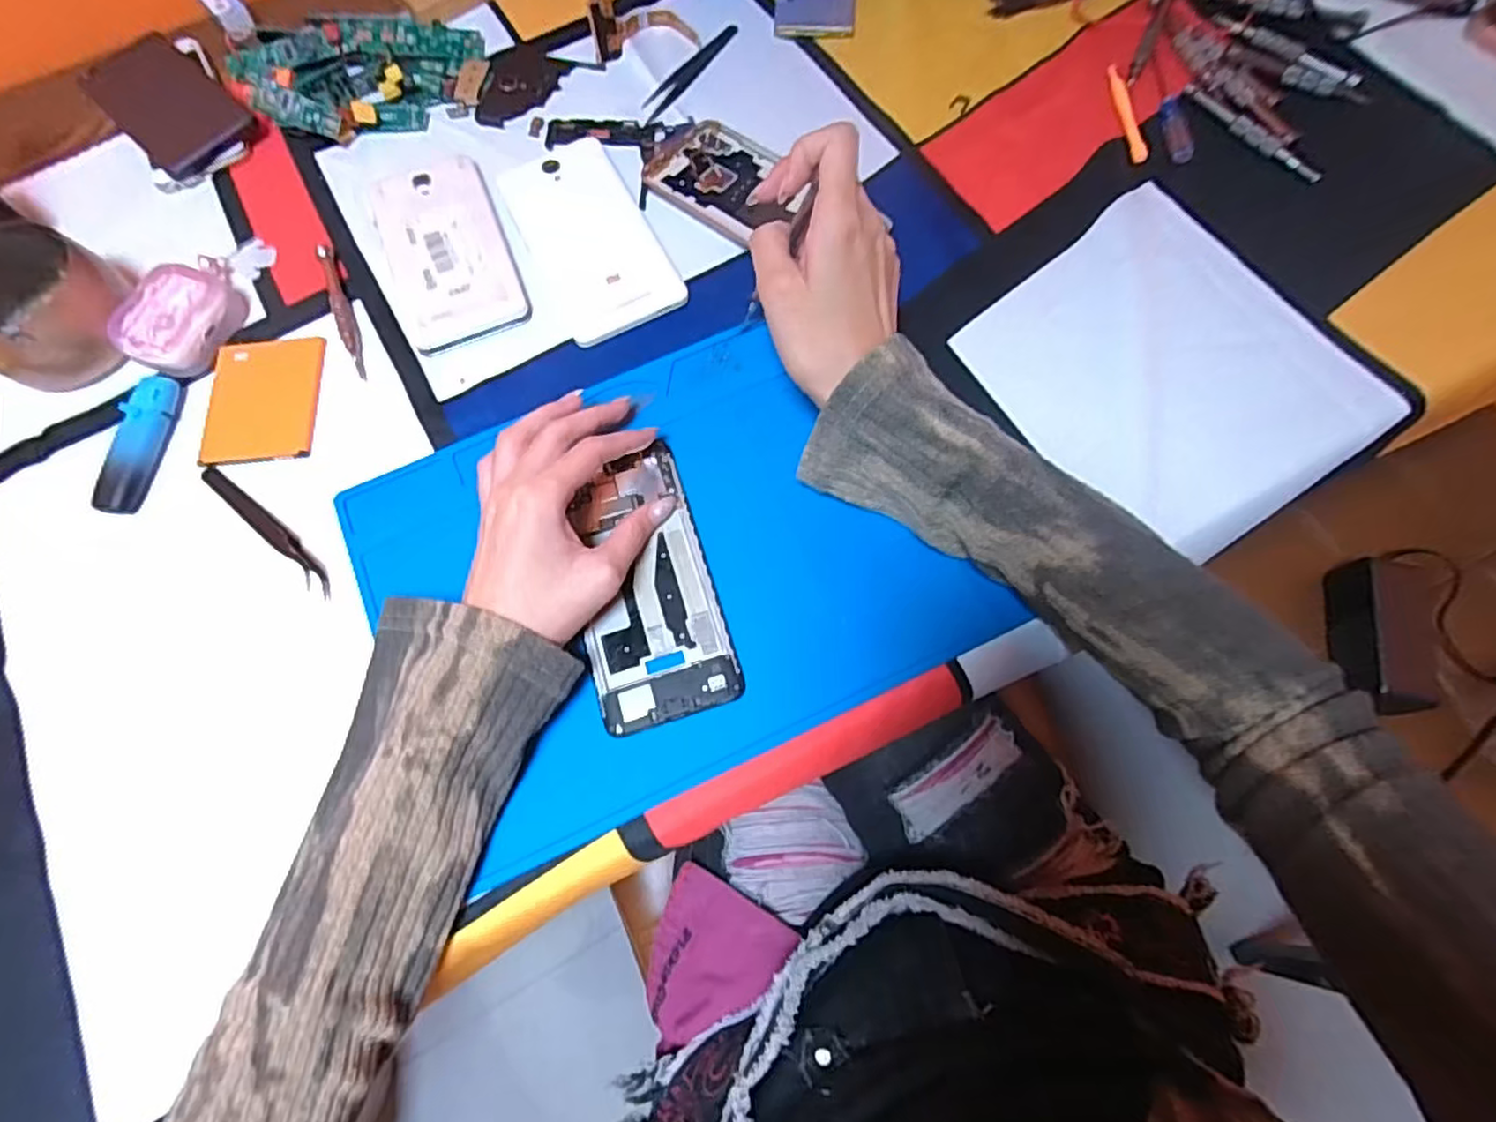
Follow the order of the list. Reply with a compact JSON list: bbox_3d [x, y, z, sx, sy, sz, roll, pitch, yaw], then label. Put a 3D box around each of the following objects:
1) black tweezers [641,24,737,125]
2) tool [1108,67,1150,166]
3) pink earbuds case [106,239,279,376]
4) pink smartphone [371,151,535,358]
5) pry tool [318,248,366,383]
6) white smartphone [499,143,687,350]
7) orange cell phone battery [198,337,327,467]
[{"bbox_3d":[-0.042,-0.353,0.489,0.019,0.004,0.106,33,76,11],"label":"black tweezers"},{"bbox_3d":[0.249,-0.297,0.448,0.013,0.004,0.081,-1,72,2],"label":"tool"},{"bbox_3d":[-0.335,-0.163,0.415,0.049,0.025,0.106,25,74,9],"label":"pink earbuds case"},{"bbox_3d":[-0.190,-0.201,0.431,0.069,0.012,0.148,-21,73,-5],"label":"pink smartphone"},{"bbox_3d":[-0.250,-0.154,0.420,0.011,0.007,0.101,-22,73,-5],"label":"pry tool"},{"bbox_3d":[-0.102,-0.209,0.431,0.073,0.007,0.152,-25,73,-6],"label":"white smartphone"},{"bbox_3d":[-0.286,-0.095,0.402,0.066,0.004,0.080,-3,72,1],"label":"orange cell phone battery"}]

